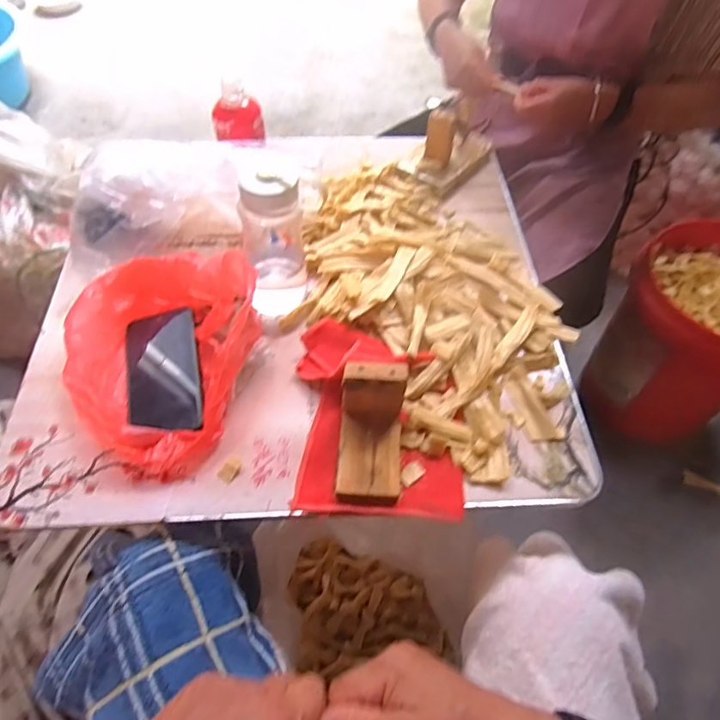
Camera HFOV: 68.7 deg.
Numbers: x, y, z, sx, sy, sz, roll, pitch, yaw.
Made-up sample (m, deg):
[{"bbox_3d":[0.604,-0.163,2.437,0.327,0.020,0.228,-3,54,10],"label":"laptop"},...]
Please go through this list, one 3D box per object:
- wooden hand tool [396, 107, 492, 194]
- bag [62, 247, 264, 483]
[{"bbox_3d":[0.133,-0.329,0.778,0.088,0.083,0.162,36,60,20],"label":"wooden hand tool"},{"bbox_3d":[-0.211,-0.016,0.565,0.197,0.079,0.239,18,55,11],"label":"bag"}]

